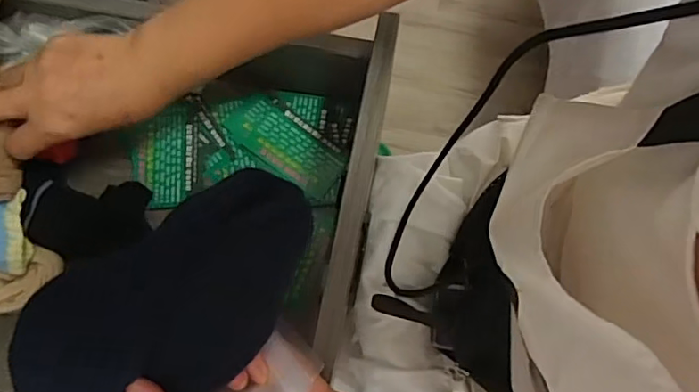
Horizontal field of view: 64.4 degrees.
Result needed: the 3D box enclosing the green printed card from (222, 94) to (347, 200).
[{"bbox_3d":[-0.058,-0.050,0.513,0.118,0.007,0.053,37,78,9],"label":"green printed card"}]

